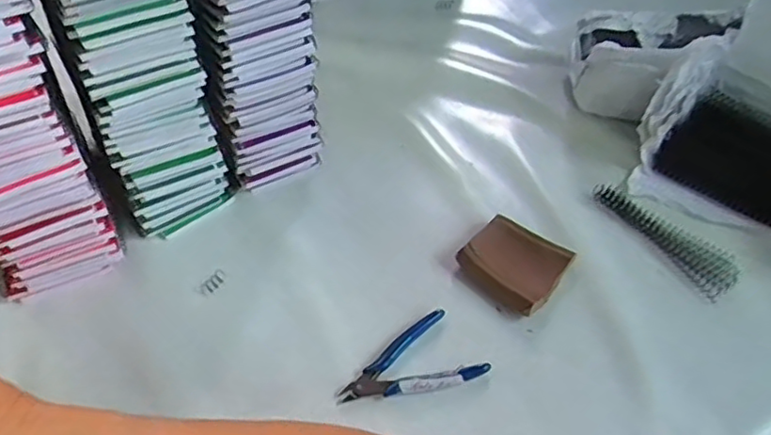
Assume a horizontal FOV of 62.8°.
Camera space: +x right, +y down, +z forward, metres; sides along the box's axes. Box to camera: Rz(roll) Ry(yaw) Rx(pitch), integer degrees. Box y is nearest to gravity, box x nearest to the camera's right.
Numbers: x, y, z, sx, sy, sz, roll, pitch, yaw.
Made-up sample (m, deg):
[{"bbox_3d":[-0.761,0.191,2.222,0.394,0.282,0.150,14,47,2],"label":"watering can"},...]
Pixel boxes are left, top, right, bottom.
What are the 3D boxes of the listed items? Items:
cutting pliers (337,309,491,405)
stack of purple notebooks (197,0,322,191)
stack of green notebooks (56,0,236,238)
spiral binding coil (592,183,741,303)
[{"bbox_3d":[0.017,0.125,0.533,0.118,0.011,0.071,-21,53,-20],"label":"cutting pliers"},{"bbox_3d":[-0.137,-0.166,0.608,0.103,0.285,0.122,-27,55,-25],"label":"stack of purple notebooks"},{"bbox_3d":[-0.209,-0.113,0.555,0.098,0.280,0.121,-19,52,-19],"label":"stack of green notebooks"},{"bbox_3d":[0.291,0.015,0.654,0.051,0.012,0.161,-23,53,-22],"label":"spiral binding coil"}]

